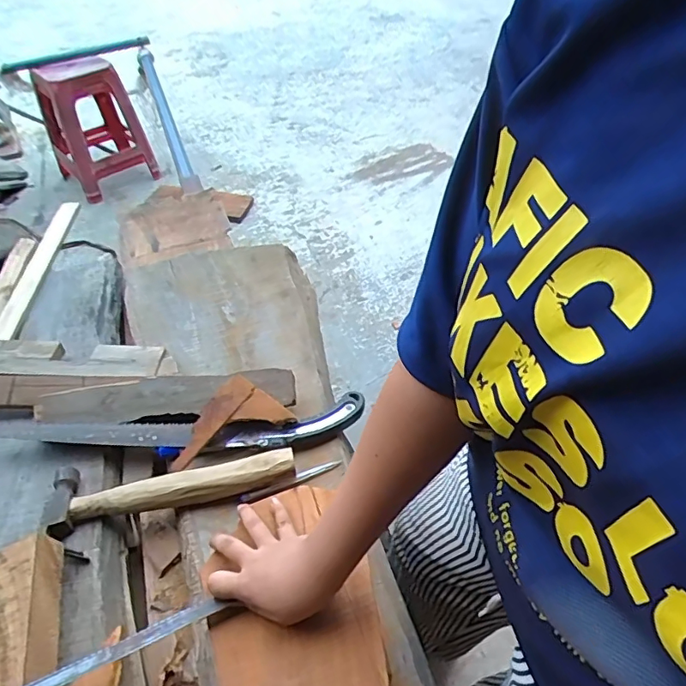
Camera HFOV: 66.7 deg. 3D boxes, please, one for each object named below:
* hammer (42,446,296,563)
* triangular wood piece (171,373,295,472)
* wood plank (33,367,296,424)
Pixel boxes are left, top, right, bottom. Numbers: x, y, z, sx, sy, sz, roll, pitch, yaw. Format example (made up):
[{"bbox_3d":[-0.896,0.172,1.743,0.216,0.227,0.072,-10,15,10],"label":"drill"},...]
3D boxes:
[{"bbox_3d":[-0.210,0.175,0.650,0.292,0.043,0.114,-15,50,-13],"label":"hammer"},{"bbox_3d":[-0.160,0.096,0.694,0.157,0.031,0.076,-24,52,-19],"label":"triangular wood piece"},{"bbox_3d":[-0.244,0.071,0.719,0.347,0.029,0.054,-5,48,-3],"label":"wood plank"}]

